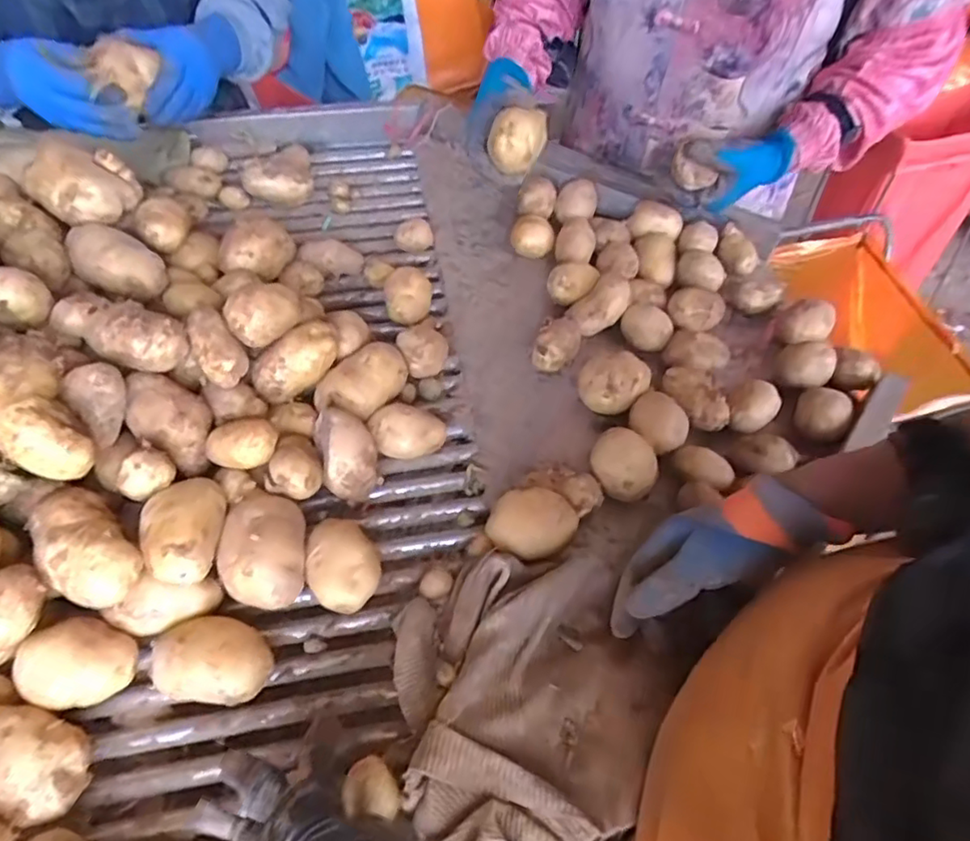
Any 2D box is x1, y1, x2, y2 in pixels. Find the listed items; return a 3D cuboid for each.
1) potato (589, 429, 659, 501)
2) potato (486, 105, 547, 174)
[{"bbox_3d":[0.135,0.046,0.591,0.062,0.048,0.058,-2,55,2],"label":"potato"},{"bbox_3d":[0.038,-0.334,0.710,0.066,0.064,0.070,3,56,5],"label":"potato"}]

